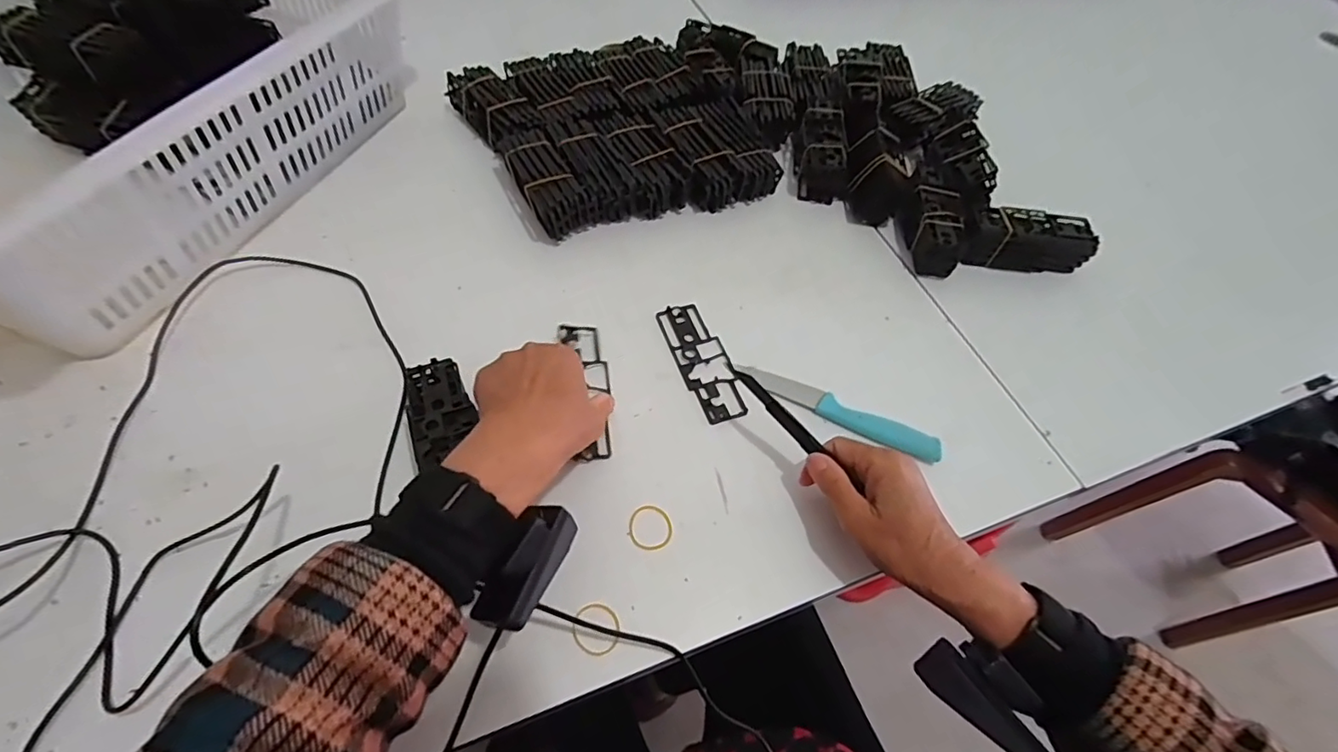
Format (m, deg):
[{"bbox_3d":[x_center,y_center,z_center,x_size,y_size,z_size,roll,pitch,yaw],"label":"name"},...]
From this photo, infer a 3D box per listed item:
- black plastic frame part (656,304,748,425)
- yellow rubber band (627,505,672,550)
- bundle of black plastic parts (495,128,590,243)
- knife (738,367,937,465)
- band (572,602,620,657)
[{"bbox_3d":[0.029,-0.014,0.491,0.045,0.004,0.120,-15,59,-15],"label":"black plastic frame part"},{"bbox_3d":[-0.013,0.107,0.402,0.031,0.004,0.032,2,56,-3],"label":"yellow rubber band"},{"bbox_3d":[-0.126,-0.192,0.568,0.053,0.045,0.132,-21,60,-18],"label":"bundle of black plastic parts"},{"bbox_3d":[0.137,0.027,0.467,0.170,0.009,0.024,26,58,12],"label":"knife"},{"bbox_3d":[-0.047,0.162,0.364,0.029,0.007,0.032,-21,72,-16],"label":"band"}]

